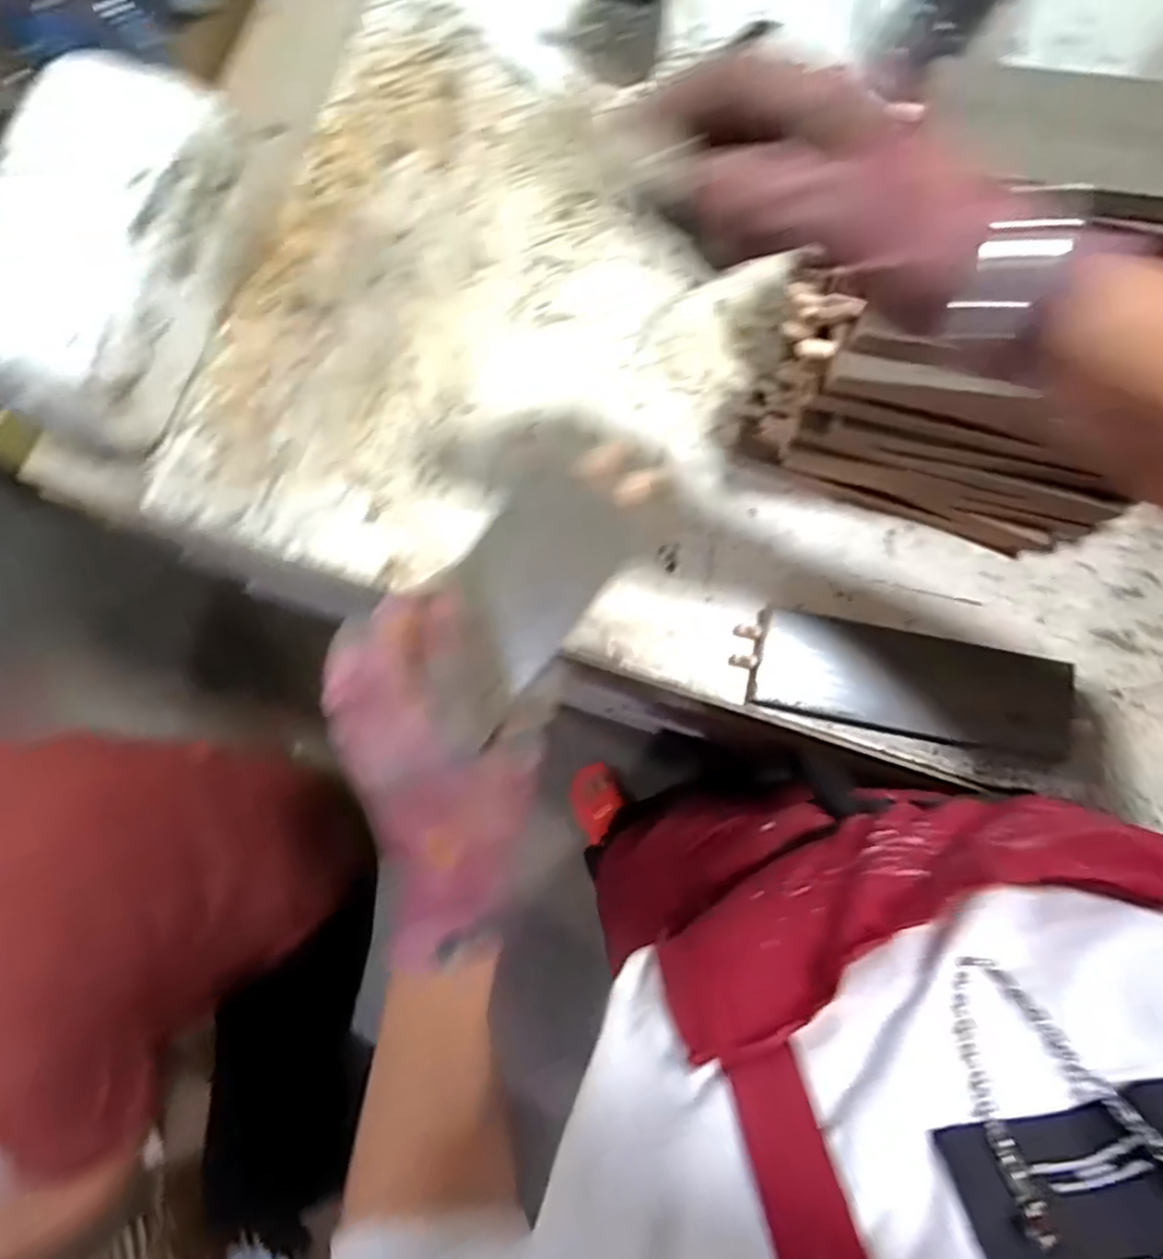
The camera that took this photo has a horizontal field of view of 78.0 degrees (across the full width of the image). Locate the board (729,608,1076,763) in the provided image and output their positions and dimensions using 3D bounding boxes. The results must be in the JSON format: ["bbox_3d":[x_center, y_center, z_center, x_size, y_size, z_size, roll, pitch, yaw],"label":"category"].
[{"bbox_3d":[0.211,0.033,0.468,0.210,0.021,0.065,11,80,3],"label":"board"}]

